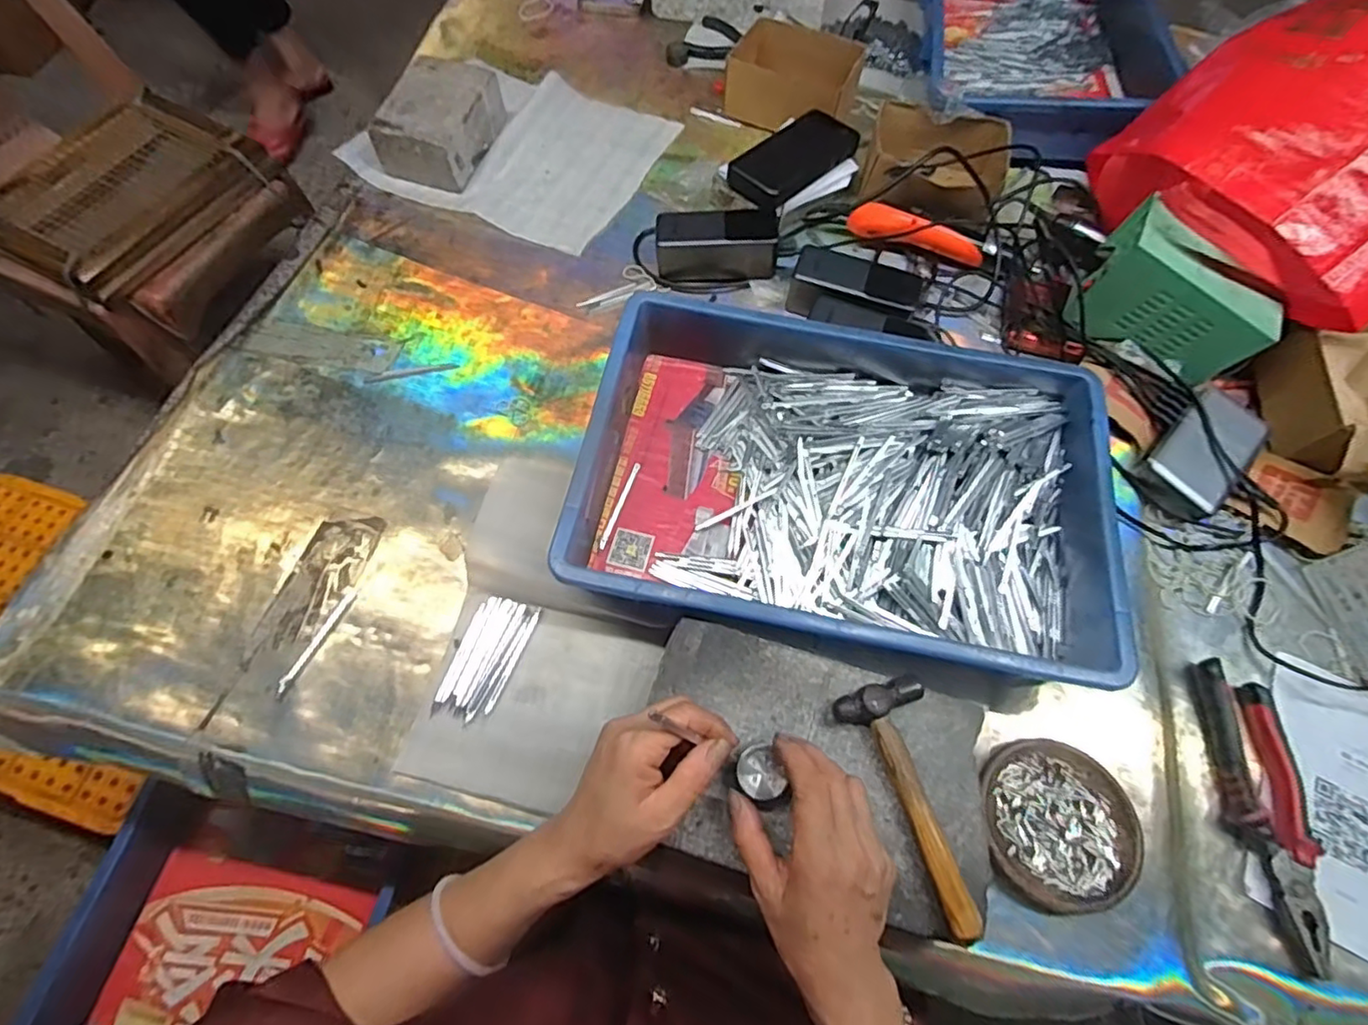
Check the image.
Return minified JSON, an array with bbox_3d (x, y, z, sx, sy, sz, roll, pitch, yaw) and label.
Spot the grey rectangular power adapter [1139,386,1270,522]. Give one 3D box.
[{"bbox_3d":[0.505,-0.059,0.596,0.072,0.025,0.129,41,70,15],"label":"grey rectangular power adapter"}]

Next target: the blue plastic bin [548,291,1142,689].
[{"bbox_3d":[0.135,-0.026,0.547,0.435,0.086,0.299,10,65,2],"label":"blue plastic bin"}]

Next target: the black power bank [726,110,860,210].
[{"bbox_3d":[0.126,-0.406,0.703,0.157,0.021,0.070,-42,76,-15],"label":"black power bank"}]

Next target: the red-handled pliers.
[{"bbox_3d":[0.458,0.228,0.479,0.069,0.015,0.211,7,65,1],"label":"red-handled pliers"}]

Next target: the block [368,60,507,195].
[{"bbox_3d":[-0.294,-0.473,0.744,0.105,0.061,0.158,16,65,4],"label":"block"}]

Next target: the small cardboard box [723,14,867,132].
[{"bbox_3d":[0.137,-0.561,0.800,0.163,0.081,0.113,28,67,9],"label":"small cardboard box"}]

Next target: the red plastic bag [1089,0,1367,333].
[{"bbox_3d":[0.601,-0.344,0.558,0.327,0.207,0.248,29,67,11],"label":"red plastic bag"}]

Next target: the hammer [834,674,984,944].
[{"bbox_3d":[0.166,0.190,0.415,0.062,0.017,0.156,-23,68,-12],"label":"hammer"}]

